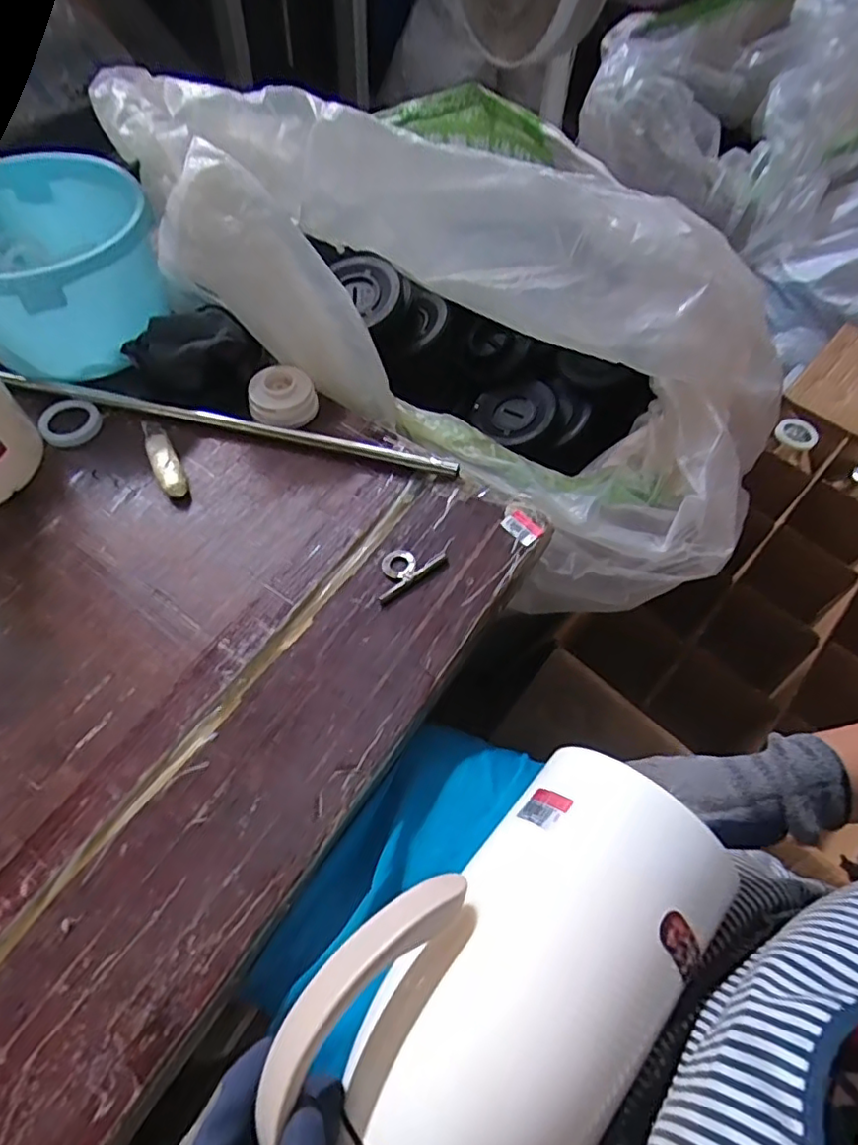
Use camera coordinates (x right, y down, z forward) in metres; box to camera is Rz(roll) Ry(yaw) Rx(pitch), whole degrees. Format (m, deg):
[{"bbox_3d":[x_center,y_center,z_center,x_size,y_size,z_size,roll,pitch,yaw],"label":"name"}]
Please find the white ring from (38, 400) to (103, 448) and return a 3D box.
[{"bbox_3d":[-0.359,-0.151,0.597,0.059,0.010,0.057,1,58,-2],"label":"white ring"}]

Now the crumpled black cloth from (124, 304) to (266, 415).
[{"bbox_3d":[-0.243,-0.218,0.611,0.124,0.066,0.089,22,60,11],"label":"crumpled black cloth"}]

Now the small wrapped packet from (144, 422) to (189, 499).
[{"bbox_3d":[-0.256,-0.111,0.576,0.023,0.015,0.108,-25,62,-17],"label":"small wrapped packet"}]

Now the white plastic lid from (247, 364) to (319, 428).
[{"bbox_3d":[-0.146,-0.173,0.601,0.068,0.036,0.065,1,58,-2],"label":"white plastic lid"}]

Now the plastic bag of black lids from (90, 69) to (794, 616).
[{"bbox_3d":[0.067,-0.309,0.715,0.634,0.371,0.490,28,62,14],"label":"plastic bag of black lids"}]

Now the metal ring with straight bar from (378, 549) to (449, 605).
[{"bbox_3d":[-0.022,-0.006,0.520,0.066,0.012,0.041,-30,64,-19],"label":"metal ring with straight bar"}]

